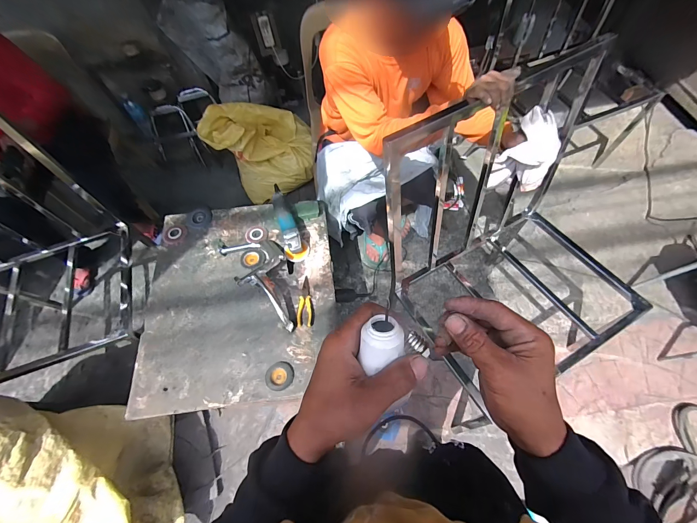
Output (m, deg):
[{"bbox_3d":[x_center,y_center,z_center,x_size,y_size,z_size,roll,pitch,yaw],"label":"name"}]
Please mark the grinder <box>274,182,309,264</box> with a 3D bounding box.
[{"bbox_3d":[-0.244,-0.157,1.212,0.087,0.094,0.316,-18,78,4],"label":"grinder"}]

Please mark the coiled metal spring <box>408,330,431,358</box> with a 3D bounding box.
[{"bbox_3d":[0.066,0.078,0.287,0.014,0.010,0.026,-37,67,-14],"label":"coiled metal spring"}]

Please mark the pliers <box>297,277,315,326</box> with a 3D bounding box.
[{"bbox_3d":[-0.153,0.143,1.108,0.060,0.017,0.189,-4,63,2],"label":"pliers"}]

